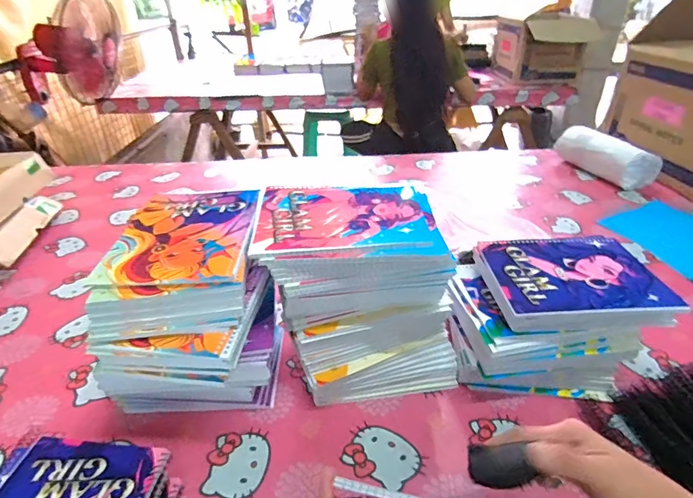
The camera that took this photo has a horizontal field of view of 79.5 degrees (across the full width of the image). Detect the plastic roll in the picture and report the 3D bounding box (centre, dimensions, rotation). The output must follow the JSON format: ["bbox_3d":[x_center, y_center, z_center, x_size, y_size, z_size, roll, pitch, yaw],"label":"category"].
[{"bbox_3d":[0.717,-0.261,1.157,0.106,0.108,0.274,-13,35,-17],"label":"plastic roll"}]

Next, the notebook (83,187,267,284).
[{"bbox_3d":[-0.184,-0.023,0.488,0.151,0.007,0.193,-2,33,-1],"label":"notebook"}]

